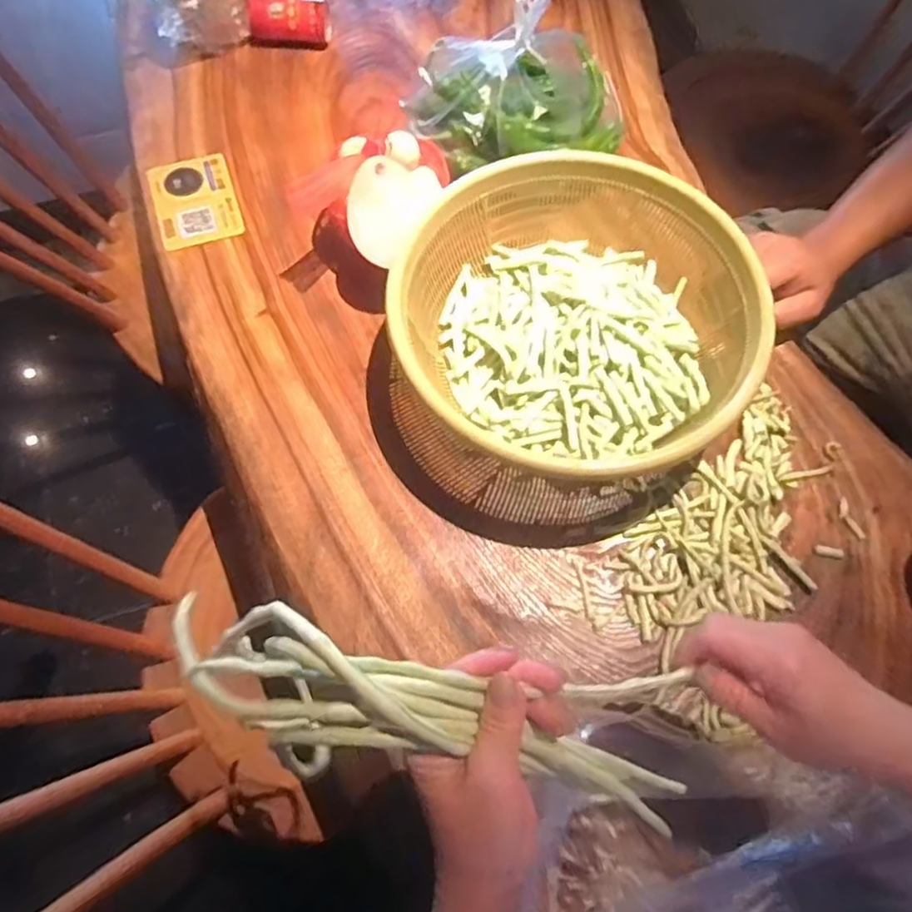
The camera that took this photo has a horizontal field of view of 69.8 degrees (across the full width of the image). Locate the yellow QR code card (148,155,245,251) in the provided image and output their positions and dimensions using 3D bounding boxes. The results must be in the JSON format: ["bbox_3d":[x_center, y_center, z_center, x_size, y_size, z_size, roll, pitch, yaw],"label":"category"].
[{"bbox_3d":[-0.293,-0.287,0.734,0.089,0.005,0.121,-17,69,-11],"label":"yellow QR code card"}]

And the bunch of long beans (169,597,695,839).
[{"bbox_3d":[0.002,0.131,0.341,0.302,0.056,0.077,18,68,-13],"label":"bunch of long beans"}]

